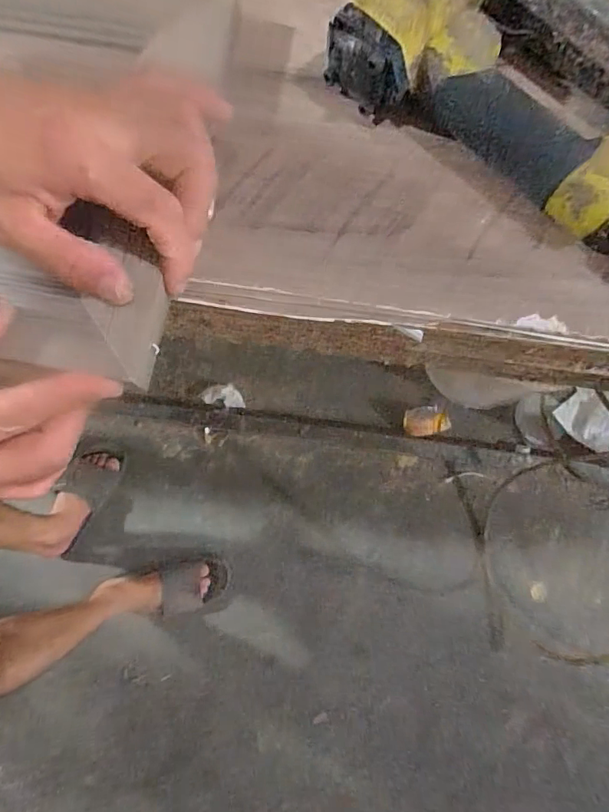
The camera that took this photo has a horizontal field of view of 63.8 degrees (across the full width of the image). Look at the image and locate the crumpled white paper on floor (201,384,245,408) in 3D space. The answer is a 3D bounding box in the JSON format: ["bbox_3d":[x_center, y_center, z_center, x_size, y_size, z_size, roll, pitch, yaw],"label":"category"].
[{"bbox_3d":[-0.188,-0.023,1.131,0.095,0.010,0.053,2,79,-1],"label":"crumpled white paper on floor"}]

